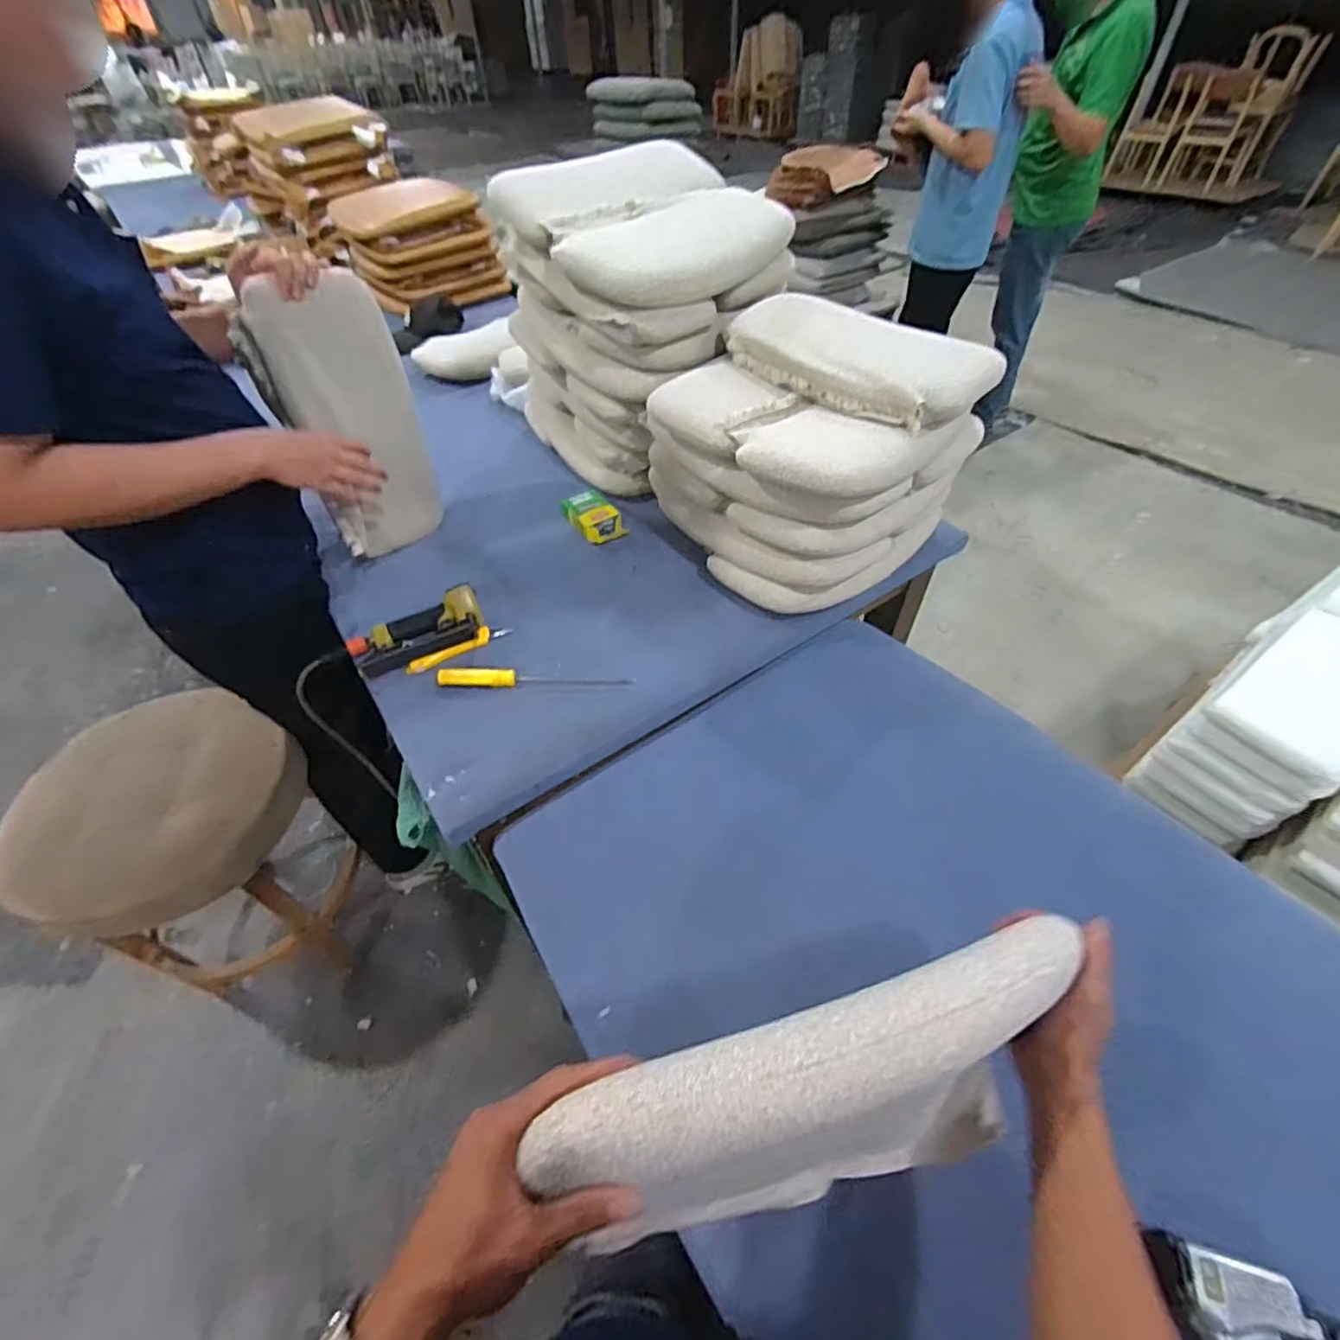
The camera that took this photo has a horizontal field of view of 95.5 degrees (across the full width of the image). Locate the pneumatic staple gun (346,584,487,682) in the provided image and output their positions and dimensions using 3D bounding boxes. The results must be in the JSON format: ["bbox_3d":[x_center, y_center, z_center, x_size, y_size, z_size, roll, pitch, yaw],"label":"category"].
[{"bbox_3d":[-0.415,-0.071,0.985,0.216,0.043,0.123,-21,50,-16],"label":"pneumatic staple gun"}]

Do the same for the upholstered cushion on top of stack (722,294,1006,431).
[{"bbox_3d":[0.302,-0.524,1.008,0.224,0.075,0.441,-30,54,-23],"label":"upholstered cushion on top of stack"}]

